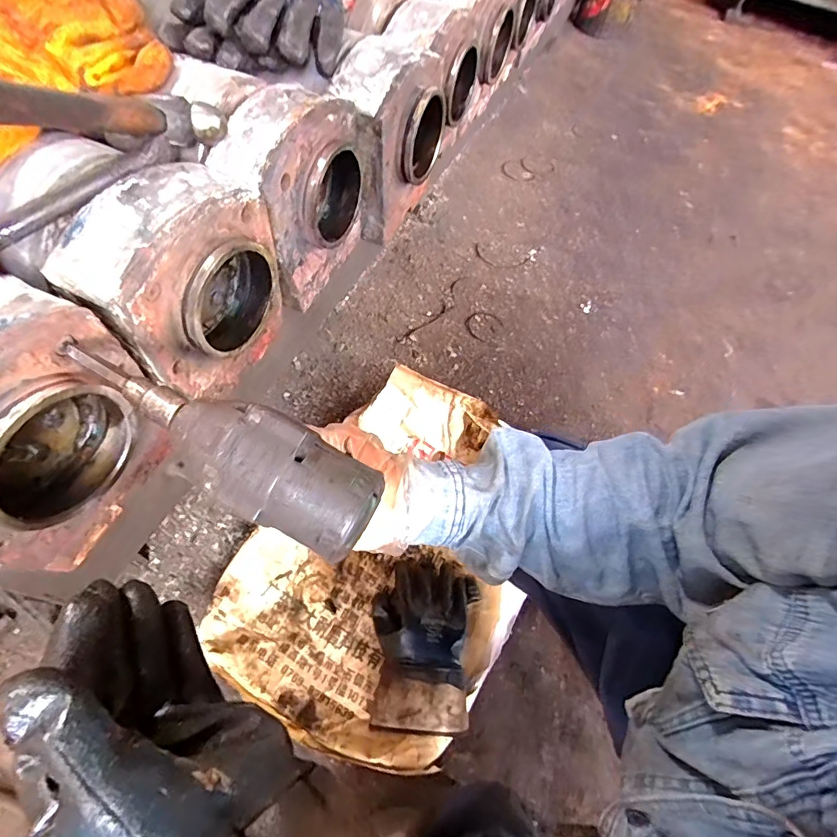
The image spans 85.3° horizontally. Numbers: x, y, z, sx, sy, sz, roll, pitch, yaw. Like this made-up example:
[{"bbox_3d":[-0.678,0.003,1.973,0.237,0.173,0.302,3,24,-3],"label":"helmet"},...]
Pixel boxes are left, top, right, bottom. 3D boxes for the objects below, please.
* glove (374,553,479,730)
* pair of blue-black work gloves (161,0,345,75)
[{"bbox_3d":[0.008,0.330,0.684,0.153,0.045,0.228,6,54,-1],"label":"glove"},{"bbox_3d":[-0.172,-0.454,0.487,0.184,0.066,0.238,0,58,-5],"label":"pair of blue-black work gloves"}]

